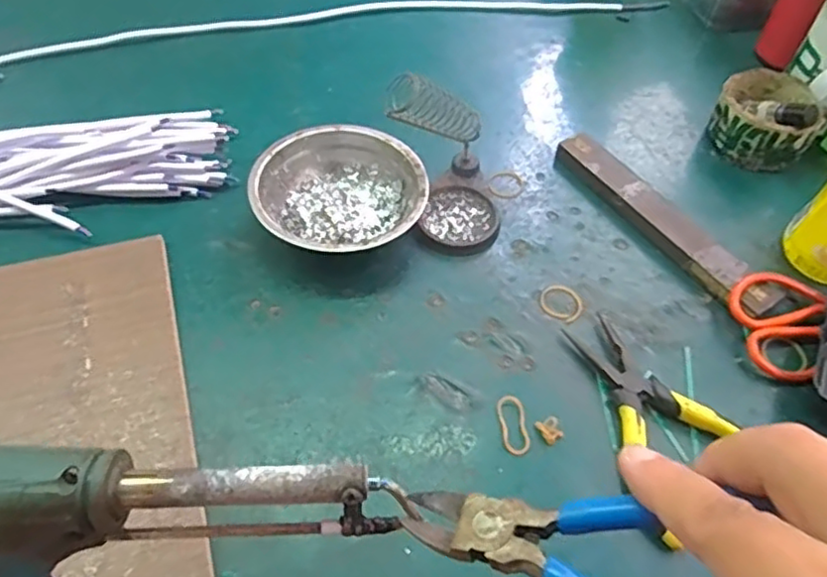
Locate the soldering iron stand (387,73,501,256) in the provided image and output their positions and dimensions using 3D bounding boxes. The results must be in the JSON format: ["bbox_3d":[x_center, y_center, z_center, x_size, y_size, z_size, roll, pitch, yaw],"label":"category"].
[{"bbox_3d":[0.028,-0.093,0.475,0.080,0.098,0.097,-15,56,-14],"label":"soldering iron stand"}]

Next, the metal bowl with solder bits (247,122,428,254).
[{"bbox_3d":[-0.055,-0.069,0.492,0.123,0.040,0.125,2,54,-2],"label":"metal bowl with solder bits"}]

